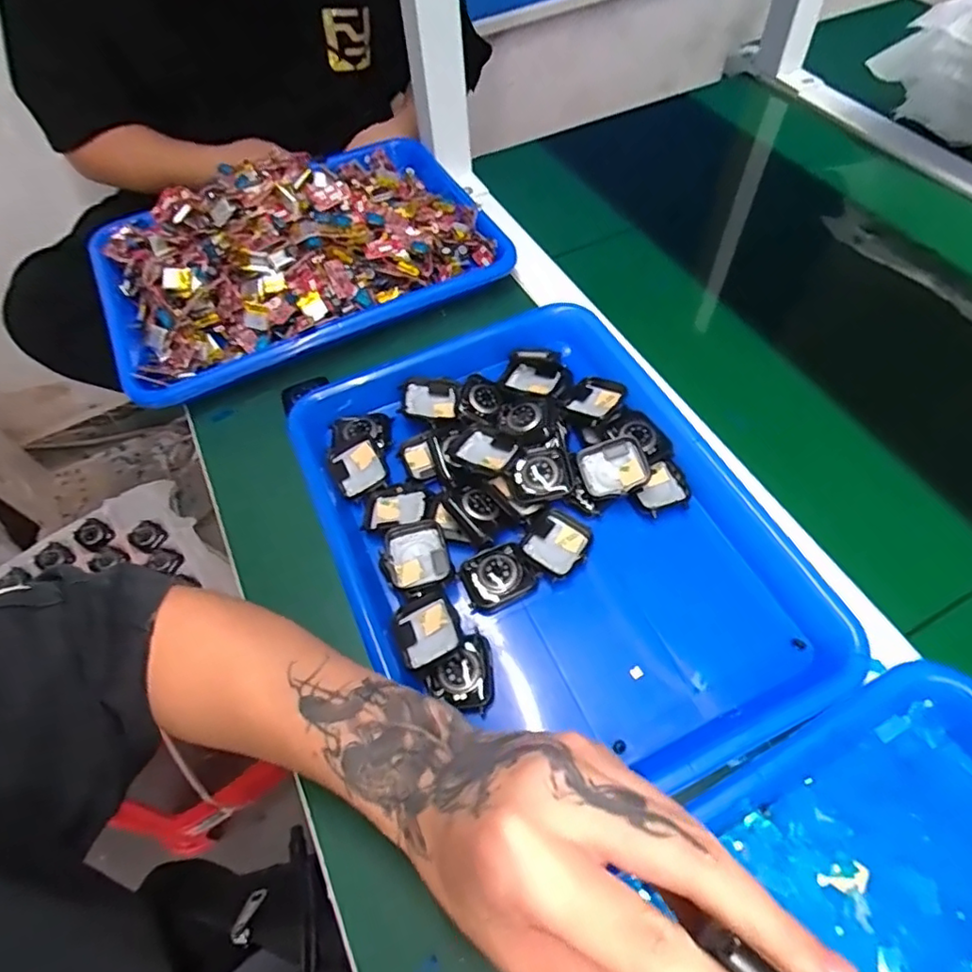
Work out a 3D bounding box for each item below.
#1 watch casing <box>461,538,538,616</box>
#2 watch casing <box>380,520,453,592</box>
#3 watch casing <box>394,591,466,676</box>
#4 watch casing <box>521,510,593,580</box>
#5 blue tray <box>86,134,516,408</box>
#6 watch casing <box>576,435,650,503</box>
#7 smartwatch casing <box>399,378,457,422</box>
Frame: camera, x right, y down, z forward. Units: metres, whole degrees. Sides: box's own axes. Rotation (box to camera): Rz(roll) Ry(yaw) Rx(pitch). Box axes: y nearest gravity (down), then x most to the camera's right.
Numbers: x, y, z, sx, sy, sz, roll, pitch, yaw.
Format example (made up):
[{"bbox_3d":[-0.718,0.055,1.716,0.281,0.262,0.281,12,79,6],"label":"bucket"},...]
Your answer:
[{"bbox_3d":[0.006,0.056,0.369,0.042,0.014,0.036,-23,57,-12],"label":"watch casing"},{"bbox_3d":[-0.044,0.045,0.371,0.042,0.015,0.046,-17,56,-8],"label":"watch casing"},{"bbox_3d":[-0.034,0.086,0.346,0.036,0.014,0.043,-21,56,-11],"label":"watch casing"},{"bbox_3d":[0.045,0.035,0.376,0.037,0.012,0.042,43,66,3],"label":"watch casing"},{"bbox_3d":[-0.172,-0.218,0.529,0.346,0.067,0.242,-23,57,-12],"label":"blue tray"},{"bbox_3d":[0.086,-0.012,0.395,0.044,0.012,0.038,-19,76,5],"label":"watch casing"},{"bbox_3d":[-0.043,-0.064,0.442,0.042,0.013,0.036,-2,55,2],"label":"smartwatch casing"}]

